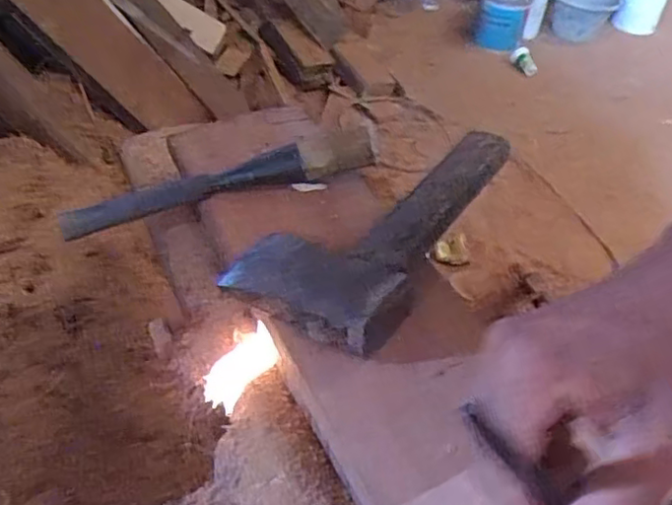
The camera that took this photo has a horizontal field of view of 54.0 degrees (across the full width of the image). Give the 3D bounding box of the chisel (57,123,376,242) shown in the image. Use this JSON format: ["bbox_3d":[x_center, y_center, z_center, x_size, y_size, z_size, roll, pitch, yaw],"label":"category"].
[{"bbox_3d":[-0.090,-0.055,0.499,0.235,0.028,0.029,-15,47,-4],"label":"chisel"}]

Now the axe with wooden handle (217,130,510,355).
[{"bbox_3d":[0.029,-0.030,0.473,0.121,0.035,0.230,25,48,18],"label":"axe with wooden handle"}]

